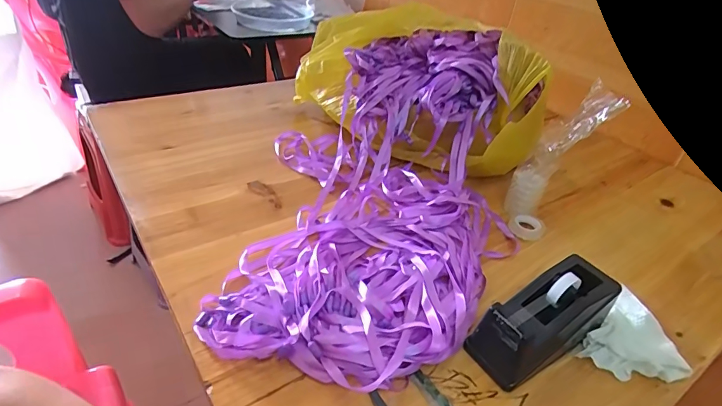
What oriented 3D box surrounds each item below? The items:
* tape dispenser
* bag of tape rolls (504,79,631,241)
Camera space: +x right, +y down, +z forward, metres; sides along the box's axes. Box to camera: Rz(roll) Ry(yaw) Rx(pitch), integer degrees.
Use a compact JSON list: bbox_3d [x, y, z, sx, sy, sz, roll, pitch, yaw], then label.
[{"bbox_3d":[0.179,0.109,0.423,0.160,0.078,0.058,-25,45,-19],"label":"tape dispenser"},{"bbox_3d":[0.265,-0.054,0.580,0.053,0.212,0.078,11,27,-37],"label":"bag of tape rolls"}]

